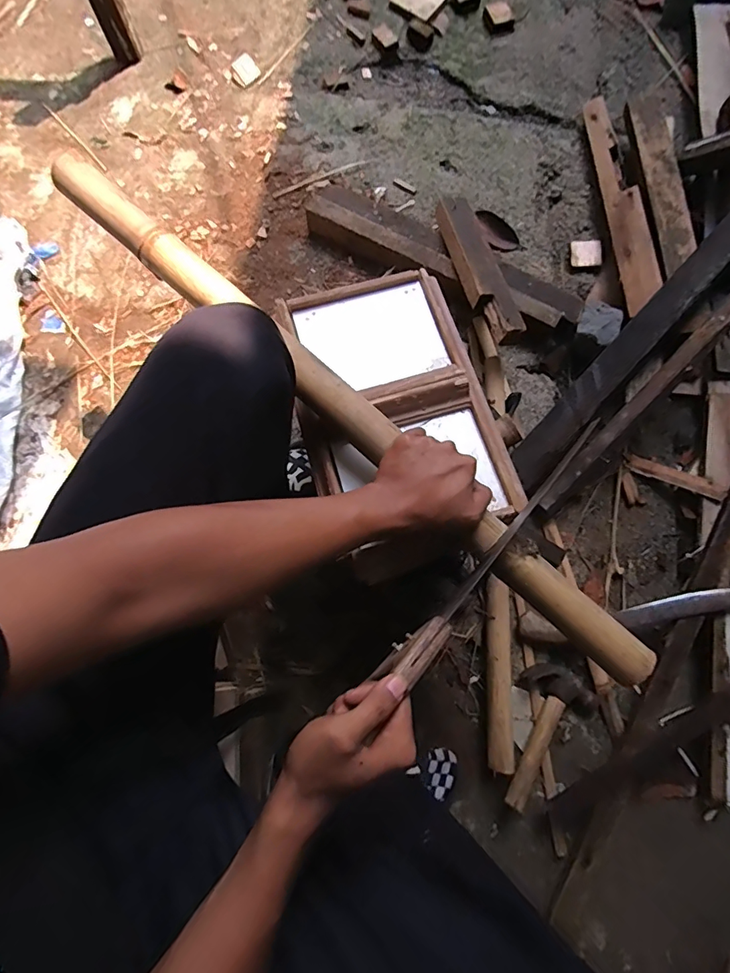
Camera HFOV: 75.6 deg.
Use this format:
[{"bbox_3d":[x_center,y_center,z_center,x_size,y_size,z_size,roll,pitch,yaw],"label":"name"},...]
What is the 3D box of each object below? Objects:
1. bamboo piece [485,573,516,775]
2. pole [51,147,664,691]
[{"bbox_3d":[0.213,0.288,0.744,0.041,0.040,0.291,4,77,0],"label":"bamboo piece"},{"bbox_3d":[-0.035,-0.093,0.507,0.819,0.045,0.049,42,80,7],"label":"pole"}]

